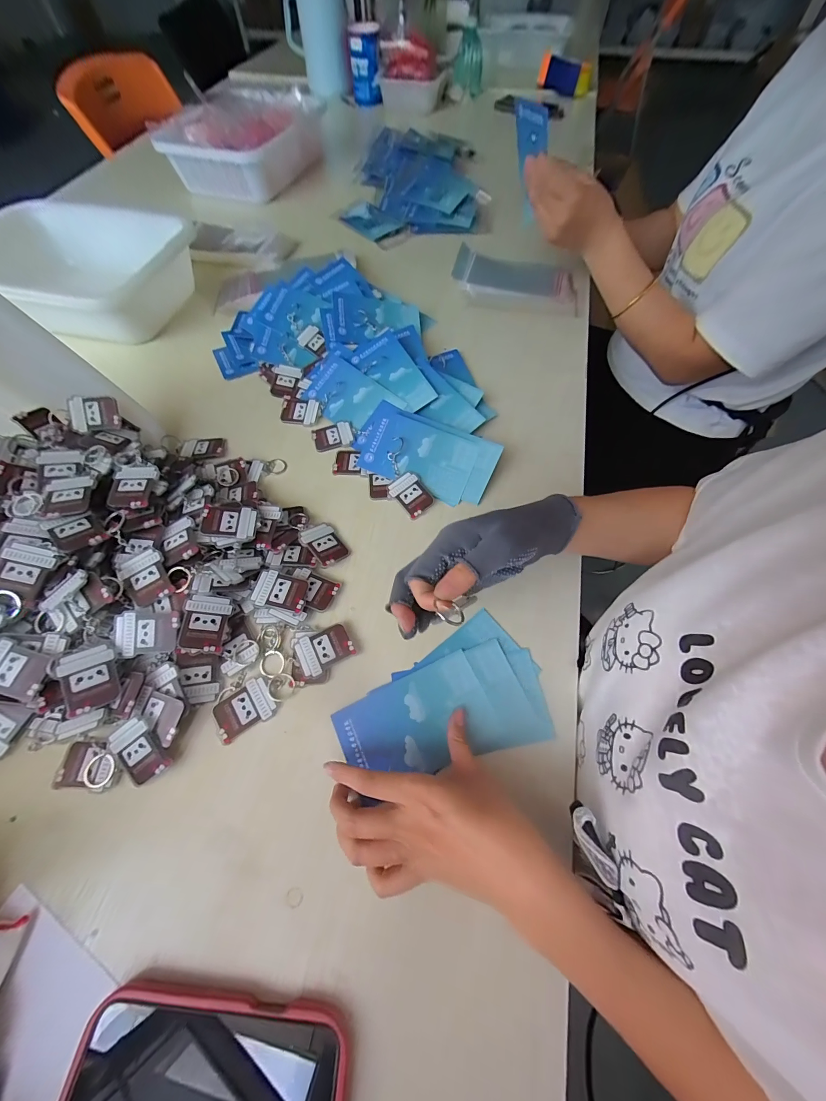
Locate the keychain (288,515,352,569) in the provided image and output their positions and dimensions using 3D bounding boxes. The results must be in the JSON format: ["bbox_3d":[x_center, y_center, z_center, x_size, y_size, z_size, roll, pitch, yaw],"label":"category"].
[{"bbox_3d":[-0.105,-0.016,0.399,0.041,0.006,0.081,-23,64,-30],"label":"keychain"}]

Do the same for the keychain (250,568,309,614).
[{"bbox_3d":[-0.135,0.041,0.363,0.053,0.005,0.038,12,64,6],"label":"keychain"}]

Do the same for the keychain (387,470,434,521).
[{"bbox_3d":[-0.002,-0.066,0.423,0.038,0.005,0.054,-39,78,-9],"label":"keychain"}]

